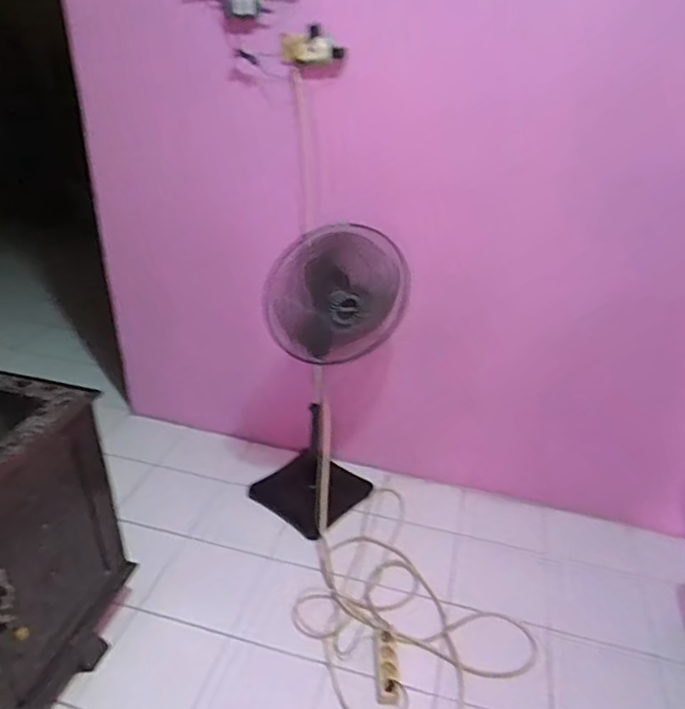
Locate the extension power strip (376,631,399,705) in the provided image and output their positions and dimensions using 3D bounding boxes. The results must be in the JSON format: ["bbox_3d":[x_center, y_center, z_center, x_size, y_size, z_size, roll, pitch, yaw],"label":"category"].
[{"bbox_3d":[0.120,0.821,1.547,0.059,0.044,0.204,3,28,0],"label":"extension power strip"}]

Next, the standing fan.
[{"bbox_3d":[-0.053,0.093,1.899,0.465,0.994,0.431,4,28,3],"label":"standing fan"}]

